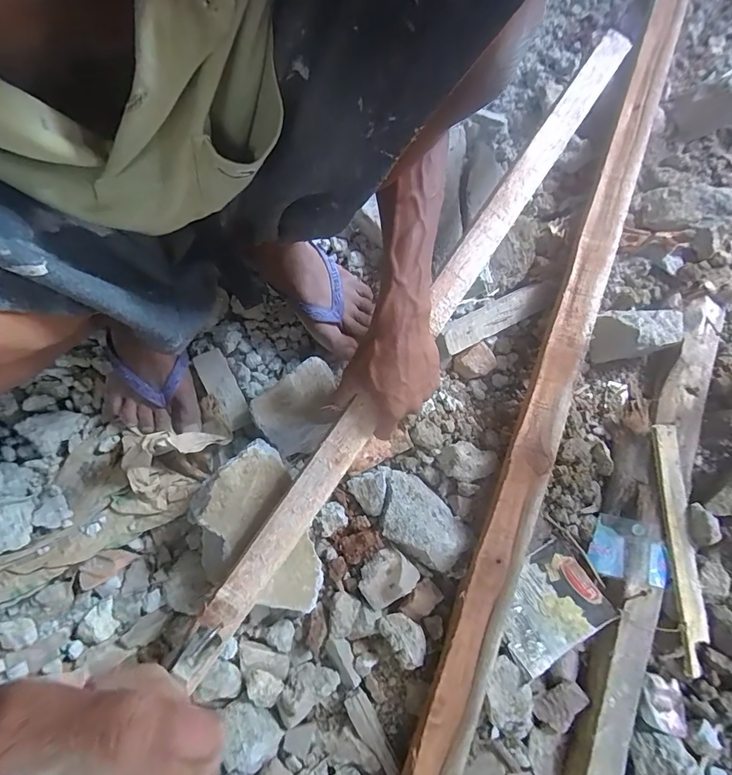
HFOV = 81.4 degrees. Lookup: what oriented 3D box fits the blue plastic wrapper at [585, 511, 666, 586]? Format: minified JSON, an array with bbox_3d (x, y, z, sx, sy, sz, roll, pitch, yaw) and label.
[{"bbox_3d":[0.335,0.208,0.550,0.085,0.030,0.073,12,73,-1],"label":"blue plastic wrapper"}]

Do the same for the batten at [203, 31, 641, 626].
[{"bbox_3d":[0.082,-0.098,0.479,0.041,0.013,0.814,34,81,5],"label":"batten"}]

